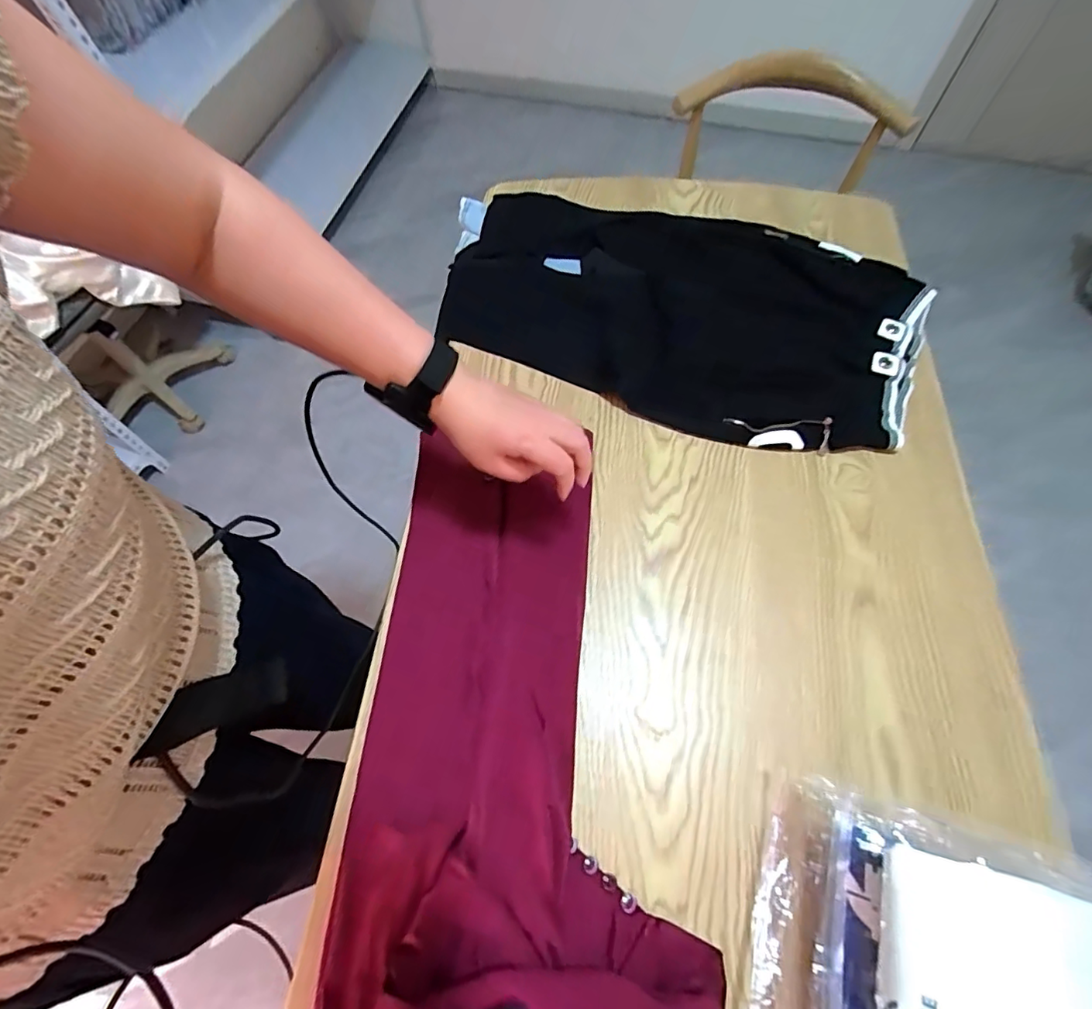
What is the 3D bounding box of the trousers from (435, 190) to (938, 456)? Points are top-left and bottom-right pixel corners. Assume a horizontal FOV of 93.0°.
[{"bbox_3d":[0.165,-0.268,0.659,0.586,0.040,0.362,25,66,13],"label":"trousers"}]

